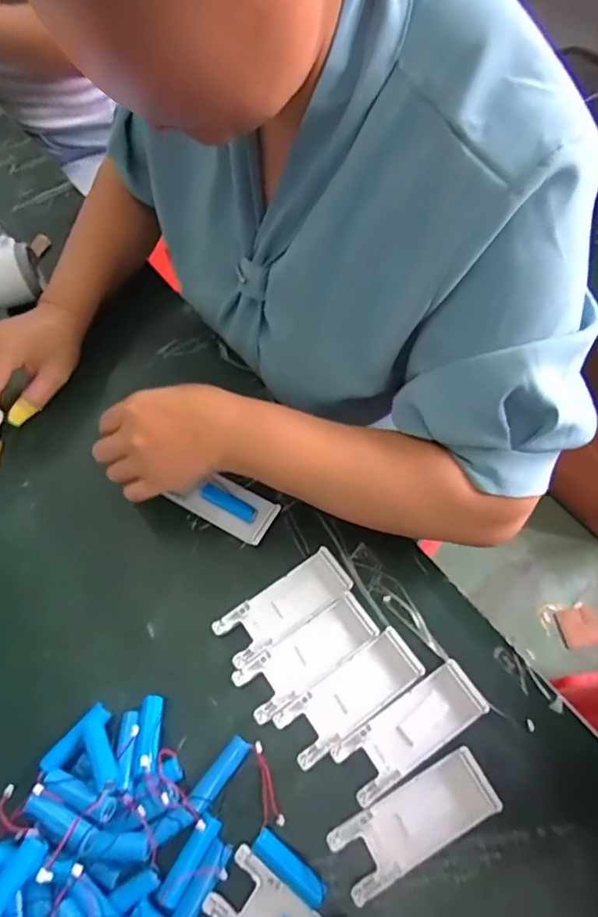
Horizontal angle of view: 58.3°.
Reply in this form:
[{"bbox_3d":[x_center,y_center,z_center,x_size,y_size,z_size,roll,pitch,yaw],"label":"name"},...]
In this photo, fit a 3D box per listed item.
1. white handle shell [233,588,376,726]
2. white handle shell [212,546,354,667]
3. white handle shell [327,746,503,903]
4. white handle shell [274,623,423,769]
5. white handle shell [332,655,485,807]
[{"bbox_3d":[0.006,0.141,0.386,0.102,0.012,0.038,-32,62,-15],"label":"white handle shell"},{"bbox_3d":[-0.011,0.110,0.403,0.102,0.009,0.038,-31,62,-14],"label":"white handle shell"},{"bbox_3d":[0.072,0.225,0.333,0.103,0.010,0.040,-26,61,-12],"label":"white handle shell"},{"bbox_3d":[0.035,0.161,0.369,0.102,0.007,0.040,-32,62,-15],"label":"white handle shell"},{"bbox_3d":[0.074,0.180,0.357,0.101,0.010,0.040,-30,62,-14],"label":"white handle shell"}]

